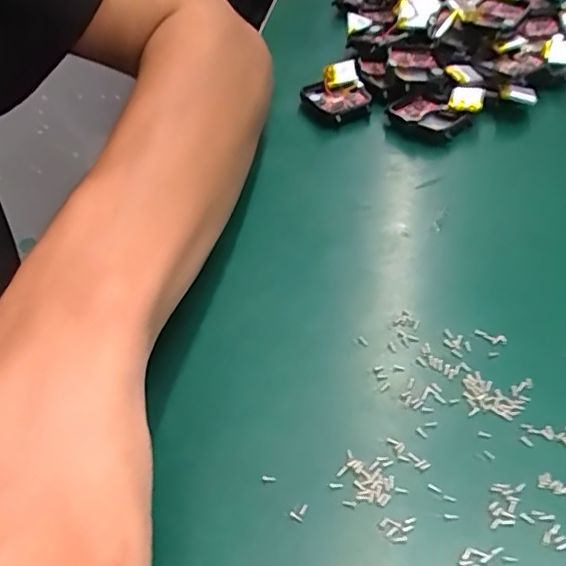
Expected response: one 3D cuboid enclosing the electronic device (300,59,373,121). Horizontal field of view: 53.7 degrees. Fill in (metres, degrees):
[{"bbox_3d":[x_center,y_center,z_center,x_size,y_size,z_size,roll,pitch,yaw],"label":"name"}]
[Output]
[{"bbox_3d":[0.035,-0.126,0.362,0.036,0.017,0.043,-30,52,-22],"label":"electronic device"}]

